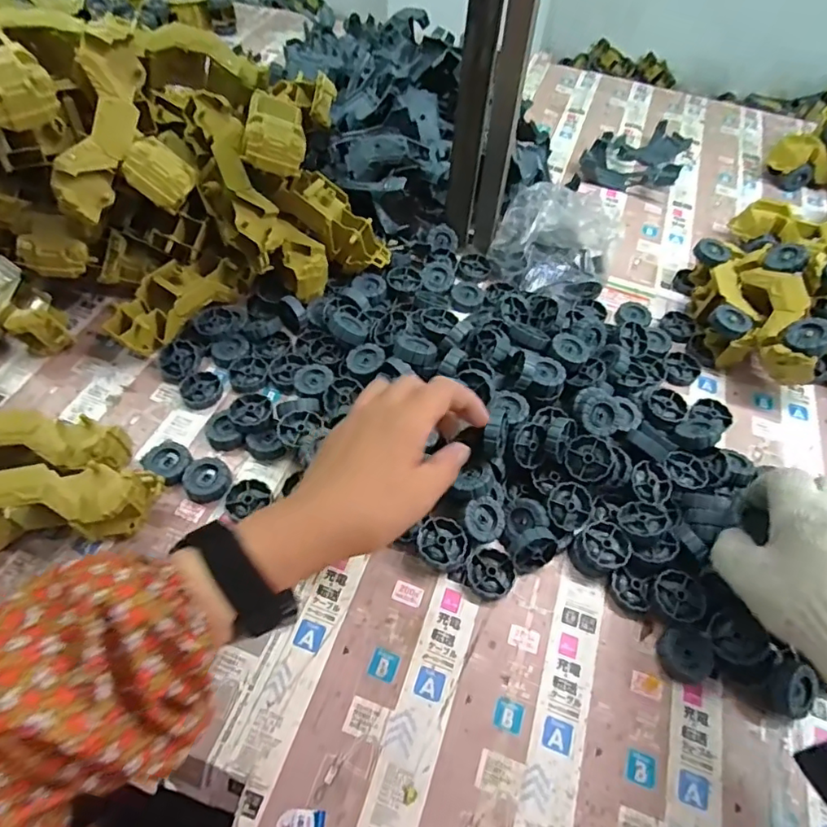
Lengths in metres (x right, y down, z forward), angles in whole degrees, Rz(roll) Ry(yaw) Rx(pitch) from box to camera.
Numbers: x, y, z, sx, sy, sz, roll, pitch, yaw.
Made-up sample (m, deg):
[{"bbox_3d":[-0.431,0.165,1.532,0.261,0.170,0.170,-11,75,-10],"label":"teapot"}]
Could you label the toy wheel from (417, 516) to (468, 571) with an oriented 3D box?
[{"bbox_3d":[0.023,0.107,0.440,0.039,0.023,0.038,1,54,-2],"label":"toy wheel"}]

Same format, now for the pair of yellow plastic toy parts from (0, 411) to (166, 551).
[{"bbox_3d":[-0.305,0.058,0.440,0.191,0.060,0.109,-6,55,-7],"label":"pair of yellow plastic toy parts"}]

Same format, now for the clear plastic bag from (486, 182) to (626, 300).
[{"bbox_3d":[0.162,-0.197,0.624,0.132,0.096,0.113,19,55,10],"label":"clear plastic bag"}]

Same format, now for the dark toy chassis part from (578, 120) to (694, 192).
[{"bbox_3d":[0.329,-0.379,0.801,0.128,0.040,0.176,24,57,14],"label":"dark toy chassis part"}]

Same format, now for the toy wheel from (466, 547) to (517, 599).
[{"bbox_3d":[0.062,0.129,0.435,0.036,0.013,0.037,1,54,-2],"label":"toy wheel"}]

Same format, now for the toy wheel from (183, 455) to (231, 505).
[{"bbox_3d":[-0.178,0.059,0.469,0.041,0.014,0.038,1,54,-2],"label":"toy wheel"}]

